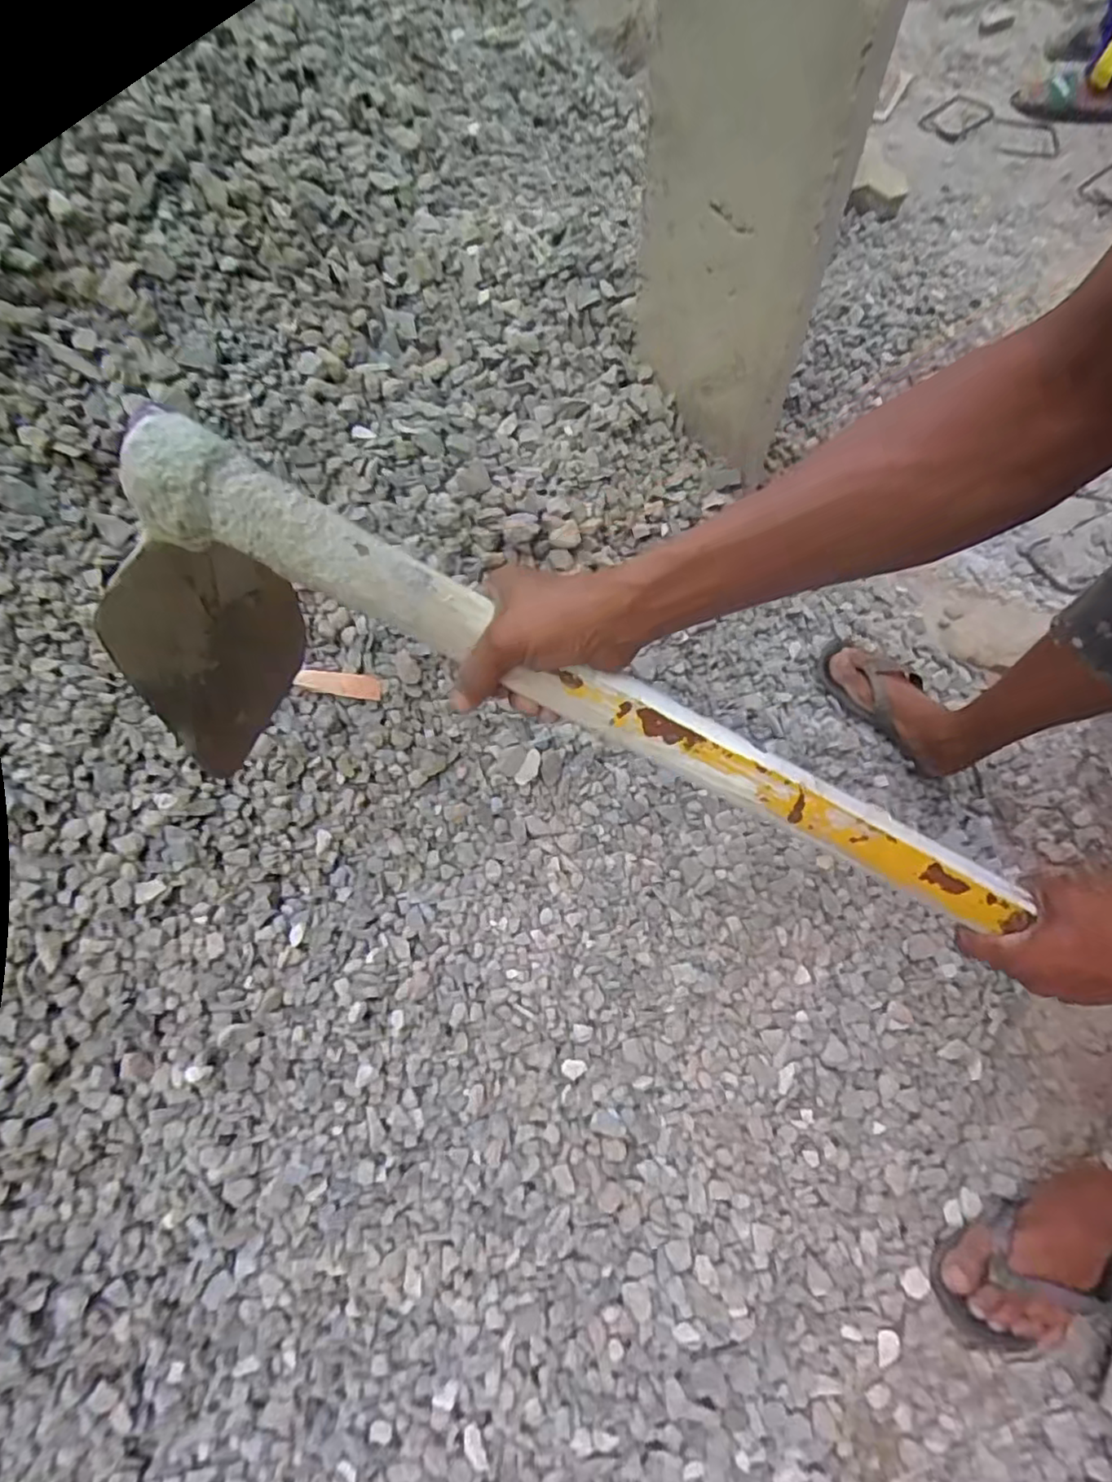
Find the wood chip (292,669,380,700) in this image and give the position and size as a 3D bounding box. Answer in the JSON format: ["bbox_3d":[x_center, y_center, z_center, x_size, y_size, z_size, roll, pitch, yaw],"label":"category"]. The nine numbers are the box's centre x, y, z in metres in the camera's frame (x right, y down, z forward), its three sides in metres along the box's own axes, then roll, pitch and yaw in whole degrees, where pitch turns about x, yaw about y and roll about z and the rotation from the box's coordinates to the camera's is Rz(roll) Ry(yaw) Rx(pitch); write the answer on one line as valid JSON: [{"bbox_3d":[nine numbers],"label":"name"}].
[{"bbox_3d":[-0.215,-0.057,0.648,0.080,0.006,0.022,7,99,-24],"label":"wood chip"}]

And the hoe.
[{"bbox_3d":[0.027,0.019,0.429,0.578,0.231,0.104,21,64,-3],"label":"hoe"}]

